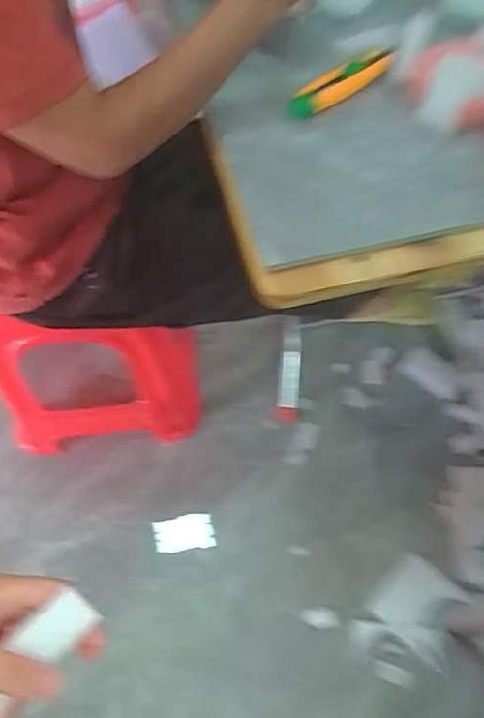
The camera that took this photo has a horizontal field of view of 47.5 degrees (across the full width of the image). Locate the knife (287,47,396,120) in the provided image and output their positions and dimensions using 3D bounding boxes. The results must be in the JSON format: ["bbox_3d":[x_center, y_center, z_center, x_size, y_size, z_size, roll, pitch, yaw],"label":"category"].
[{"bbox_3d":[0.110,-0.310,0.615,0.137,0.031,0.026,-32,65,-16],"label":"knife"}]

